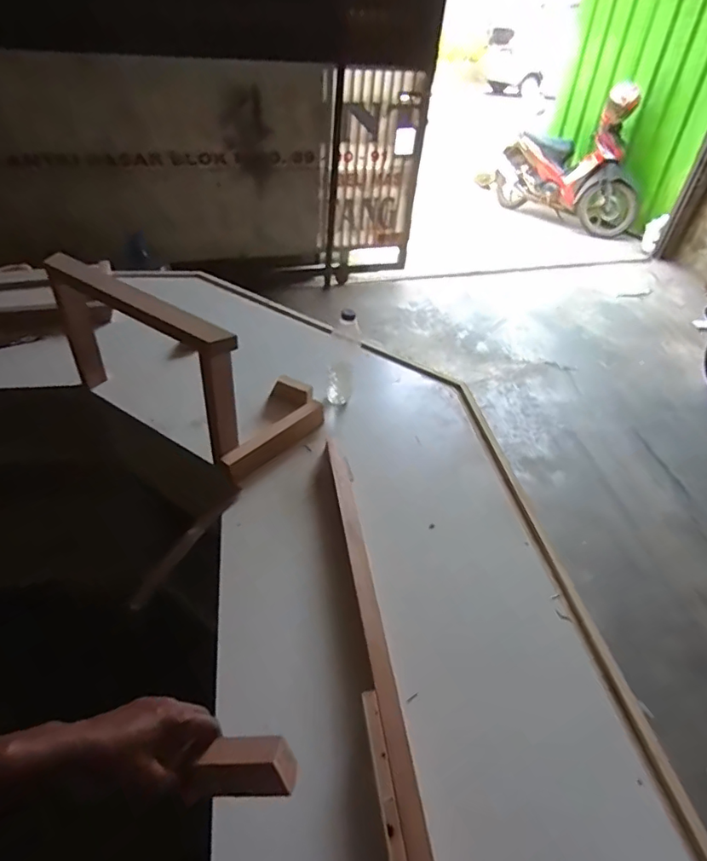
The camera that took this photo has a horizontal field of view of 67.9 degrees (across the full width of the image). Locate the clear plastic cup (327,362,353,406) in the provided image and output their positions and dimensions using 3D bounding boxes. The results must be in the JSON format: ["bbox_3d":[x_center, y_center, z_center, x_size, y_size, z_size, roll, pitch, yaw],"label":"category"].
[{"bbox_3d":[-0.031,-0.105,1.185,0.059,0.090,0.049,5,43,2],"label":"clear plastic cup"}]

